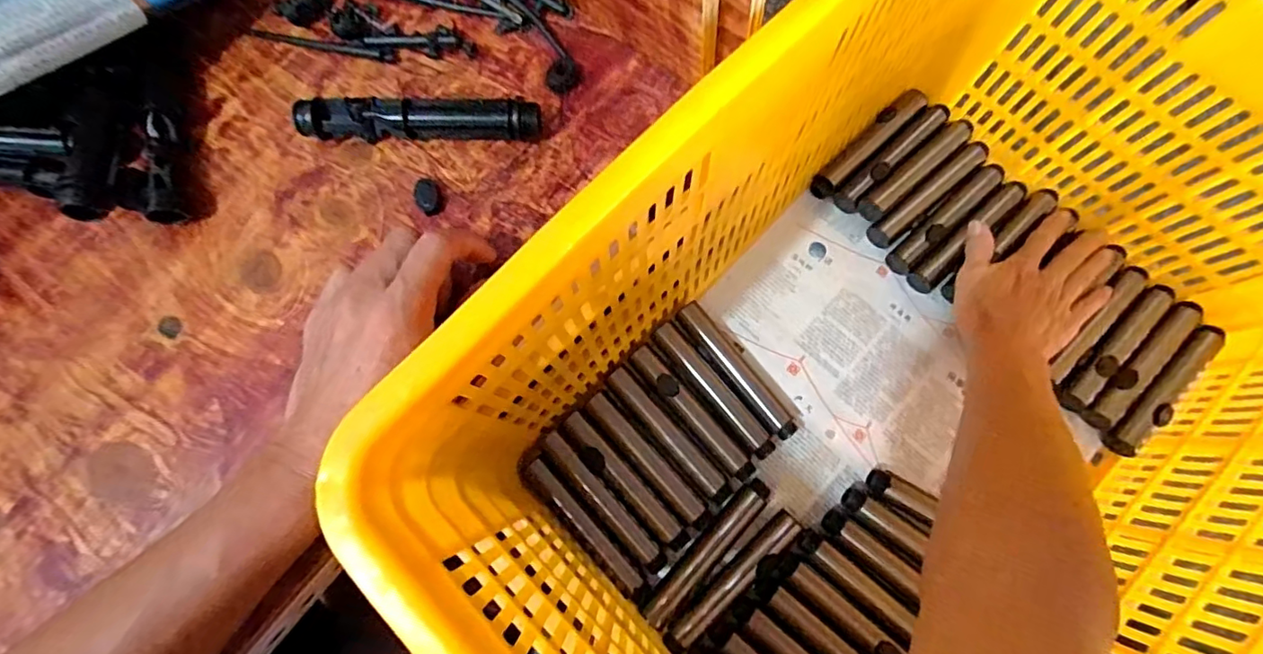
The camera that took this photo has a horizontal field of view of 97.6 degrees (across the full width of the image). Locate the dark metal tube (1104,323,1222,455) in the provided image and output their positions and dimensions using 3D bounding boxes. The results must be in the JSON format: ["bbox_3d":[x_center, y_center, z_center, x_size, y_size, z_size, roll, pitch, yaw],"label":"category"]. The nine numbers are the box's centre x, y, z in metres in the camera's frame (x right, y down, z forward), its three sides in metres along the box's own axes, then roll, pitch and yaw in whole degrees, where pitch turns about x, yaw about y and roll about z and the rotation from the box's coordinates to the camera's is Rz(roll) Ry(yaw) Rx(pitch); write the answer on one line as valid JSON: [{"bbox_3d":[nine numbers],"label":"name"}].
[{"bbox_3d":[0.488,0.054,0.502,0.021,0.026,0.156,43,81,9],"label":"dark metal tube"}]

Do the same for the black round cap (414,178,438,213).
[{"bbox_3d":[-0.126,-0.081,0.339,0.014,0.004,0.023,-16,77,-3],"label":"black round cap"}]

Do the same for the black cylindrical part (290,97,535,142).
[{"bbox_3d":[-0.127,-0.127,0.337,0.140,0.028,0.022,0,77,0],"label":"black cylindrical part"}]

